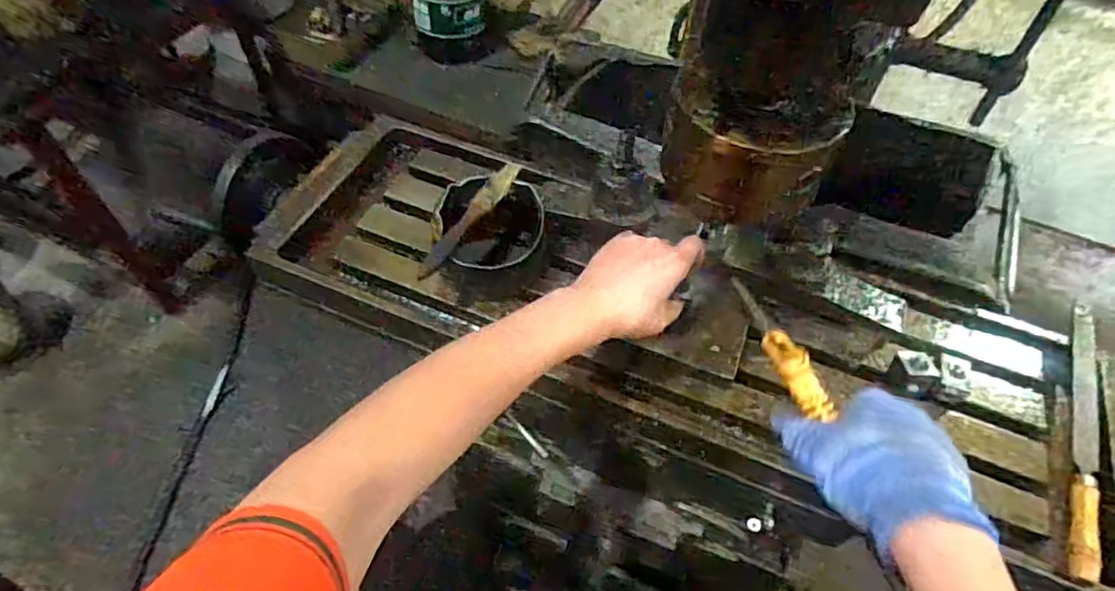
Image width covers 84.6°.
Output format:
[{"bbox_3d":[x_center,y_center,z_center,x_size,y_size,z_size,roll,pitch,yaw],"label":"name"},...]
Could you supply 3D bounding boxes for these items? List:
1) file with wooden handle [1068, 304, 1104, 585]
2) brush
[{"bbox_3d":[0.441,0.109,0.508,0.022,0.019,0.275,25,57,14],"label":"file with wooden handle"},{"bbox_3d":[-0.078,-0.069,0.557,0.020,0.021,0.145,26,57,15],"label":"brush"}]

